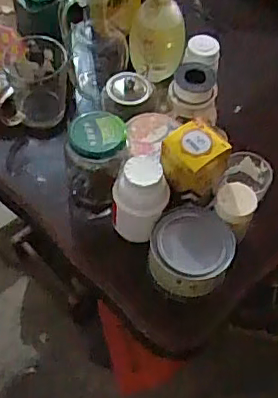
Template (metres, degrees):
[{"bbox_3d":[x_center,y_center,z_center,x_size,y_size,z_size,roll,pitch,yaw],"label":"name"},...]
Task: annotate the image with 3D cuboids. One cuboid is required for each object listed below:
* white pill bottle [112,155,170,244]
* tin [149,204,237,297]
[{"bbox_3d":[0.003,0.000,0.696,0.064,0.109,0.052,9,54,3],"label":"white pill bottle"},{"bbox_3d":[0.064,0.061,0.686,0.097,0.049,0.102,2,54,-2],"label":"tin"}]

